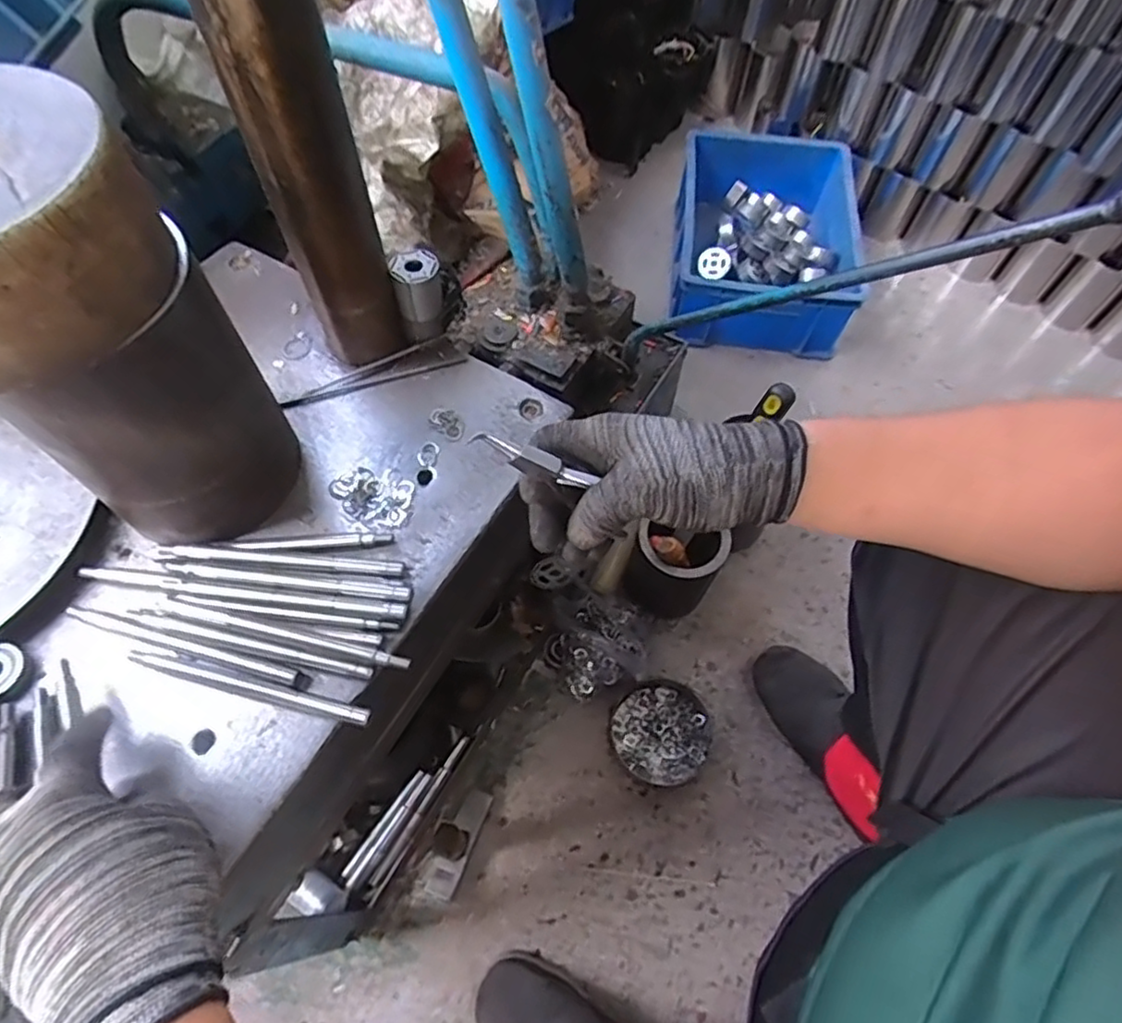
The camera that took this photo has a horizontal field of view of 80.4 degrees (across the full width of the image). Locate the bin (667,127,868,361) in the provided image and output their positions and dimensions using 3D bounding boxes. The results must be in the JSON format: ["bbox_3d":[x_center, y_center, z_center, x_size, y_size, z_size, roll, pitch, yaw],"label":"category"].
[{"bbox_3d":[0.366,-0.488,1.191,0.314,0.170,0.424,7,61,3],"label":"bin"}]

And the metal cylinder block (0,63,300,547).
[{"bbox_3d":[-0.272,-0.087,0.392,0.139,0.253,0.144,31,65,16],"label":"metal cylinder block"}]

